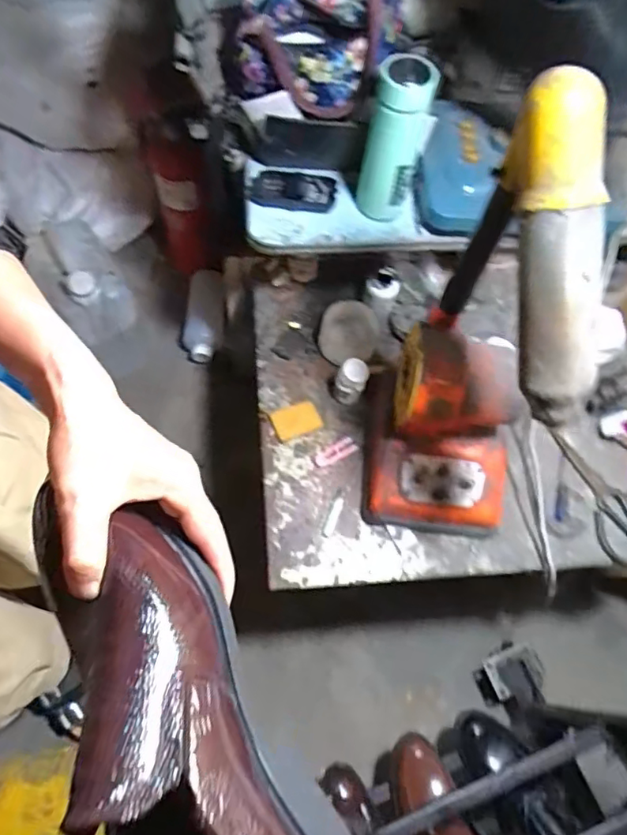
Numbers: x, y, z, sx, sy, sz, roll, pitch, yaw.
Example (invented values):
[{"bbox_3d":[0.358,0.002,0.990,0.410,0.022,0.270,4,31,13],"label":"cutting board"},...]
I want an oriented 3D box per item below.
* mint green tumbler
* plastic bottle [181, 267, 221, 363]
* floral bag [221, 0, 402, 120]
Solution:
[{"bbox_3d":[0.099,-0.346,0.713,0.069,0.200,0.064,1,66,-3],"label":"mint green tumbler"},{"bbox_3d":[-0.256,-0.235,1.279,0.096,0.067,0.211,7,95,0],"label":"plastic bottle"},{"bbox_3d":[-0.011,-0.474,0.684,0.223,0.157,0.120,12,66,2],"label":"floral bag"}]

